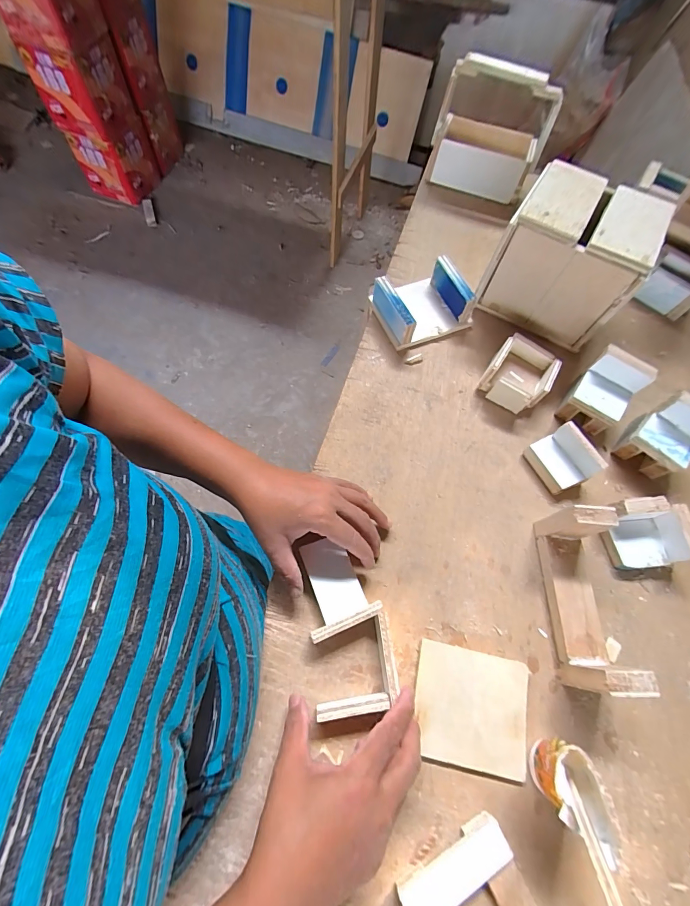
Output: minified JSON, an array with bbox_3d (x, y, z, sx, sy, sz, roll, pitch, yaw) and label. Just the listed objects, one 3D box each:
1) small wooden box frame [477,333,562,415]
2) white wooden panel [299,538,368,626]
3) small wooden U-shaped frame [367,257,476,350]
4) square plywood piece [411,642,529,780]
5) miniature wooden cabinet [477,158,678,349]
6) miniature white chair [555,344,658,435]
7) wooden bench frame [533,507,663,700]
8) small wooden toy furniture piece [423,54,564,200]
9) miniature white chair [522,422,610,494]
[{"bbox_3d":[0.218,-0.099,0.462,0.076,0.047,0.080,30,68,10],"label":"small wooden box frame"},{"bbox_3d":[-0.012,0.123,0.361,0.043,0.007,0.075,-20,69,-11],"label":"white wooden panel"},{"bbox_3d":[0.105,-0.207,0.503,0.114,0.051,0.099,-23,69,-12],"label":"small wooden U-shaped frame"},{"bbox_3d":[0.115,0.233,0.336,0.099,0.007,0.092,13,66,3],"label":"square plywood piece"},{"bbox_3d":[0.280,-0.245,0.475,0.156,0.146,0.123,29,68,10],"label":"miniature wooden cabinet"},{"bbox_3d":[0.307,-0.072,0.440,0.063,0.075,0.067,37,70,13],"label":"miniature white chair"},{"bbox_3d":[0.231,0.134,0.347,0.051,0.074,0.156,3,66,-1],"label":"wooden bench frame"},{"bbox_3d":[0.236,-0.523,0.590,0.171,0.154,0.100,17,67,5],"label":"small wooden toy furniture piece"},{"bbox_3d":[0.246,0.007,0.414,0.049,0.046,0.063,-24,69,-12],"label":"miniature white chair"}]

